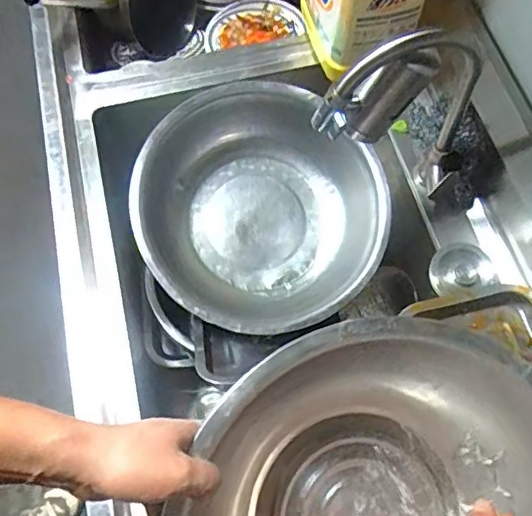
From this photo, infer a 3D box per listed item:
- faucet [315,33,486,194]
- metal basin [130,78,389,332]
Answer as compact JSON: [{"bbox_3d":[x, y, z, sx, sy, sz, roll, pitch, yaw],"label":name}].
[{"bbox_3d":[0.142,-0.136,0.618,0.189,0.267,0.042,-14,67,-6],"label":"faucet"},{"bbox_3d":[-0.008,-0.064,0.784,0.320,0.143,0.305,-22,68,-10],"label":"metal basin"}]

